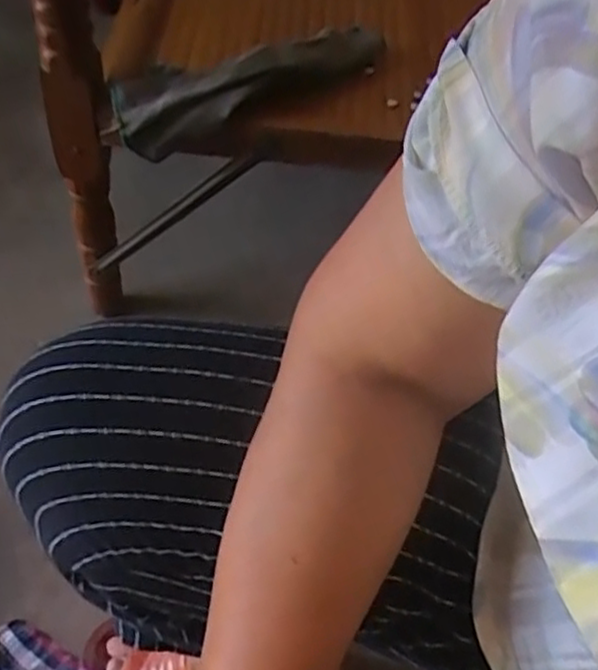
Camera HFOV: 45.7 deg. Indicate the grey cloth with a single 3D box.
[{"bbox_3d":[-0.044,-0.264,0.726,0.302,0.067,0.094,-27,61,-23],"label":"grey cloth"}]

